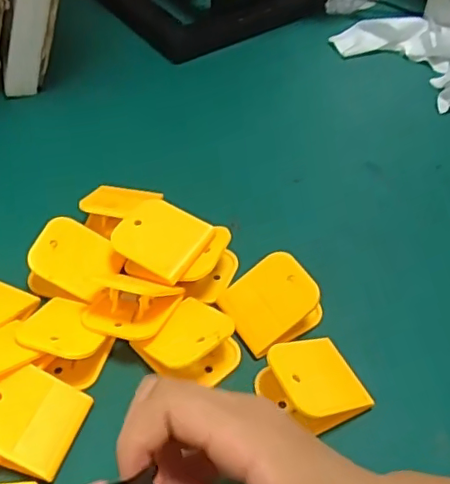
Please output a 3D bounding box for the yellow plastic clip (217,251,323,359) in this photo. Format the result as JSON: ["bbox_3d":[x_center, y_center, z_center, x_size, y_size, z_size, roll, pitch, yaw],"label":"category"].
[{"bbox_3d":[0.028,0.035,0.354,0.050,0.028,0.049,-28,56,-23],"label":"yellow plastic clip"}]

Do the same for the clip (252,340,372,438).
[{"bbox_3d":[0.050,0.077,0.318,0.055,0.028,0.049,-25,55,-22],"label":"clip"}]

